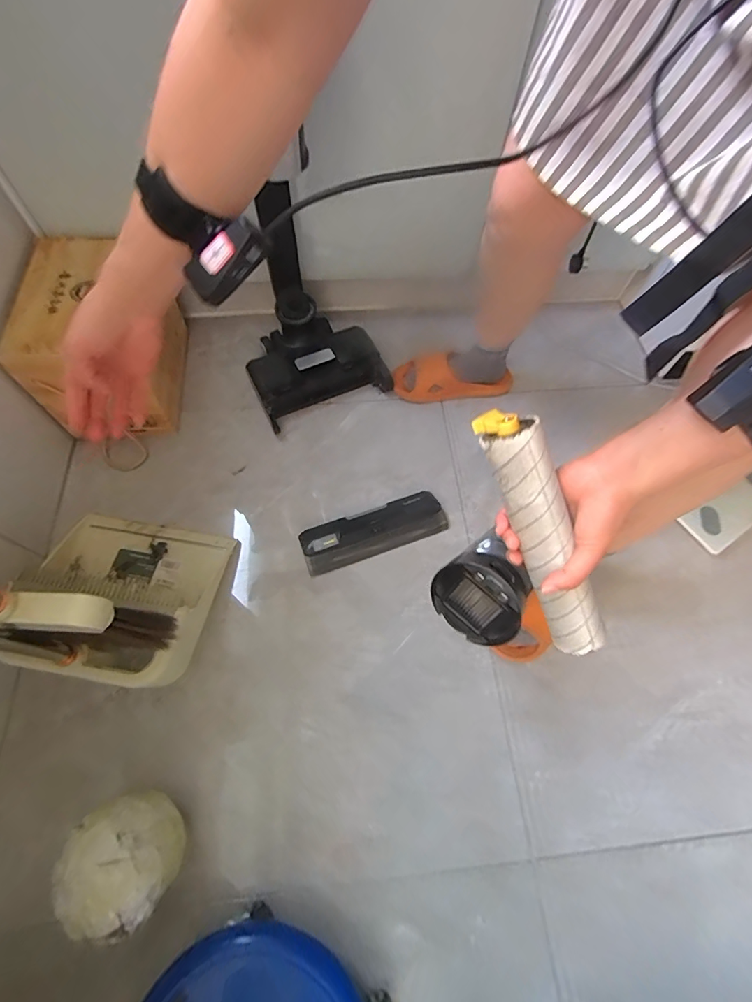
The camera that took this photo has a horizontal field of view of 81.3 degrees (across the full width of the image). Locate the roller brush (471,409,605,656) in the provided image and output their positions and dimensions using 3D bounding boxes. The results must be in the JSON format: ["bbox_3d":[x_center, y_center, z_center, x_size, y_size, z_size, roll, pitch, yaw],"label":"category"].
[{"bbox_3d":[0.147,0.033,0.392,0.039,0.048,0.234,-28,105,-15],"label":"roller brush"}]

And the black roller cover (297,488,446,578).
[{"bbox_3d":[-0.003,0.048,0.776,0.261,0.035,0.086,-19,64,-9],"label":"black roller cover"}]

